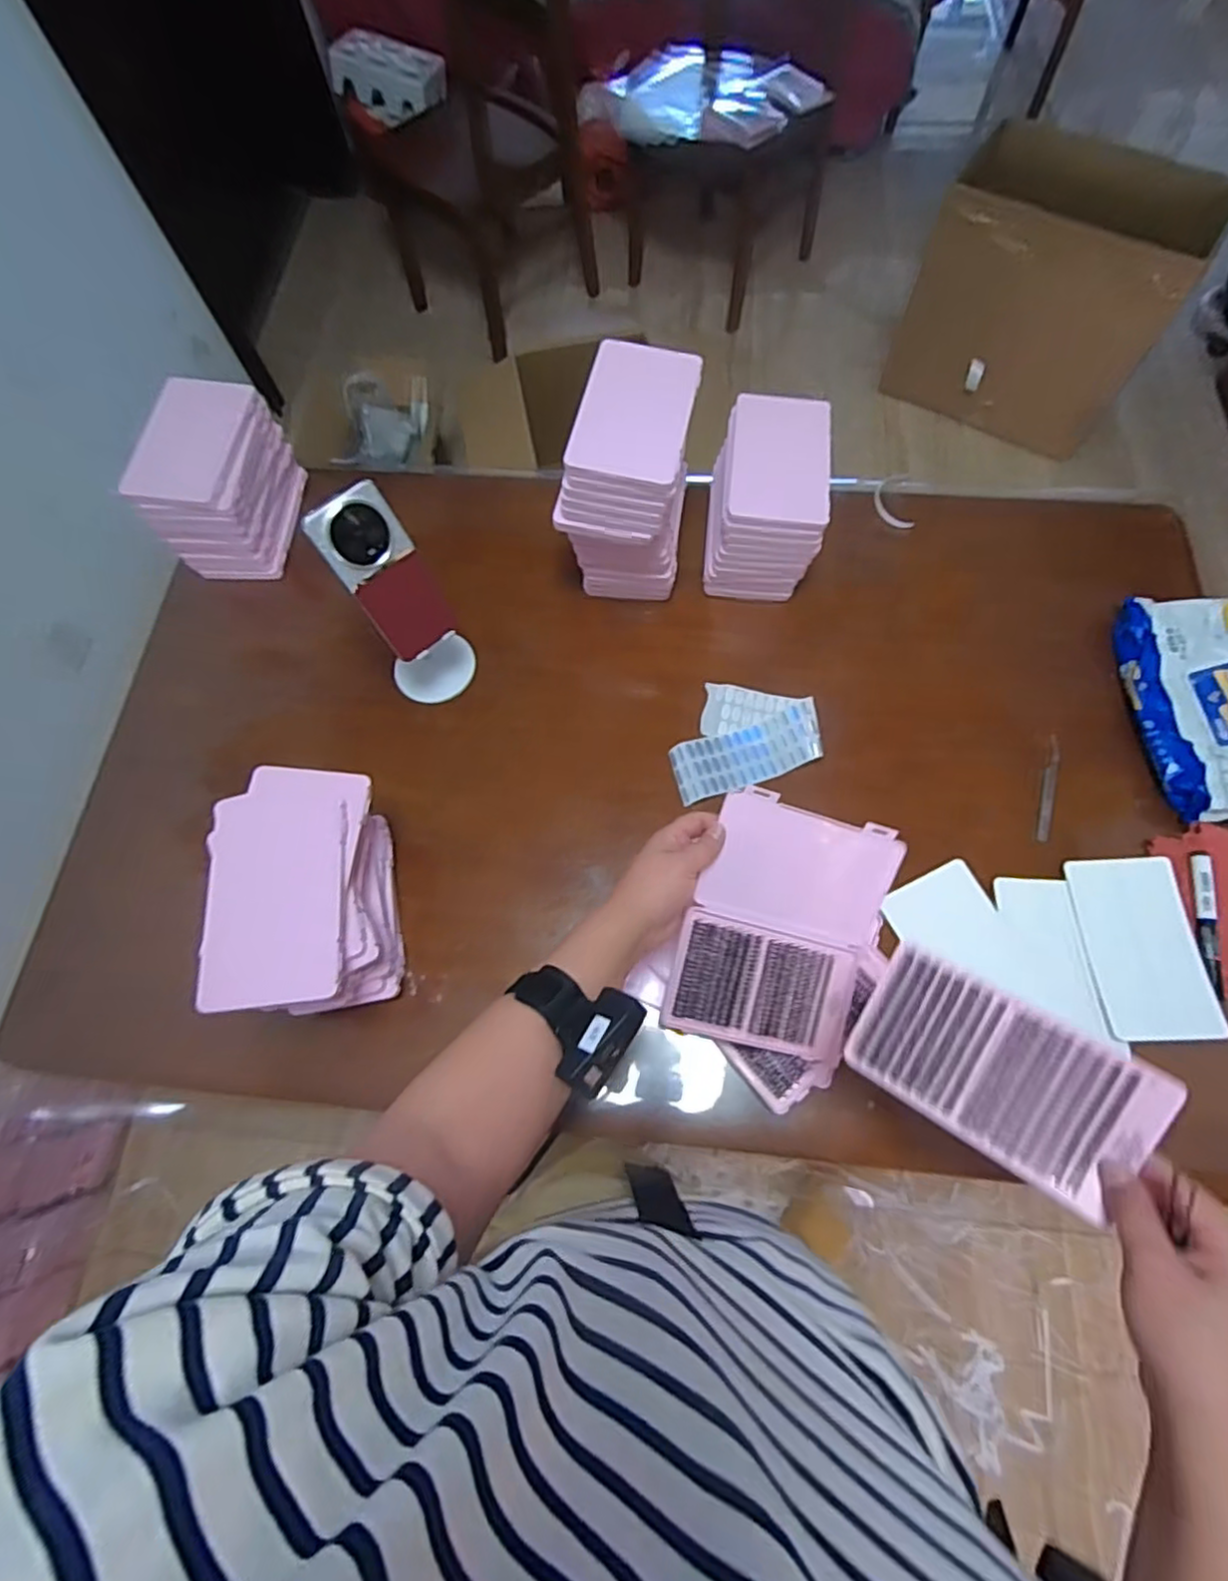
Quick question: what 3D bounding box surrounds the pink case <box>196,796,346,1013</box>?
[{"bbox_3d":[-0.290,0.090,0.573,0.108,0.018,0.177,-8,70,-1],"label":"pink case"}]

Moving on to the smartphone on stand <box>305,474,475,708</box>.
[{"bbox_3d":[-0.223,-0.193,0.709,0.091,0.227,0.100,-28,71,-8],"label":"smartphone on stand"}]

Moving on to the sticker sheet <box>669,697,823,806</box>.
[{"bbox_3d":[0.149,-0.042,0.747,0.168,0.022,0.067,-19,70,-4],"label":"sticker sheet"}]

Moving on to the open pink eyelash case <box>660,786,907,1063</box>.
[{"bbox_3d":[0.154,0.126,0.624,0.185,0.032,0.224,12,93,-11],"label":"open pink eyelash case"}]

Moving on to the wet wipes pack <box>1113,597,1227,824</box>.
[{"bbox_3d":[0.642,-0.095,0.717,0.142,0.045,0.265,2,70,3],"label":"wet wipes pack"}]

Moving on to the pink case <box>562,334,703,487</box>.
[{"bbox_3d":[0.021,-0.368,0.649,0.103,0.016,0.159,11,71,6],"label":"pink case"}]

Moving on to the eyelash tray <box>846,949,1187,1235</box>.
[{"bbox_3d":[0.255,0.188,0.450,0.169,0.012,0.101,27,95,31],"label":"eyelash tray"}]

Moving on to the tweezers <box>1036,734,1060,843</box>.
[{"bbox_3d":[0.471,-0.005,0.728,0.014,0.007,0.127,17,71,8],"label":"tweezers"}]

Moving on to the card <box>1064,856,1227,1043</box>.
[{"bbox_3d":[0.510,0.149,0.646,0.100,0.009,0.170,-4,68,7],"label":"card"}]

